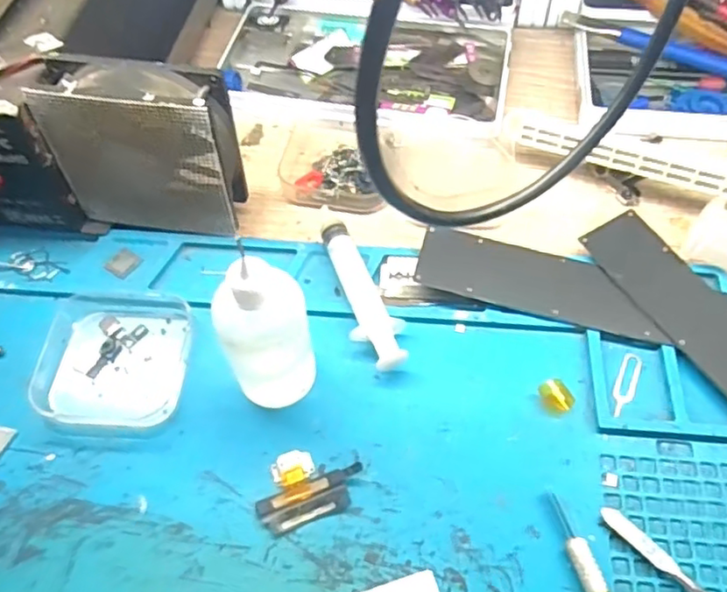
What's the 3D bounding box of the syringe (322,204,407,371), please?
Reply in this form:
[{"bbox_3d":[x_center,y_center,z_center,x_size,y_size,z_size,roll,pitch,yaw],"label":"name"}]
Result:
[{"bbox_3d":[-0.002,-0.002,0.297,0.021,0.014,0.084,-18,59,-9],"label":"syringe"}]

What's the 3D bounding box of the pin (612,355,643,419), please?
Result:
[{"bbox_3d":[0.115,0.038,0.276,0.009,0.004,0.032,19,61,14],"label":"pin"}]

